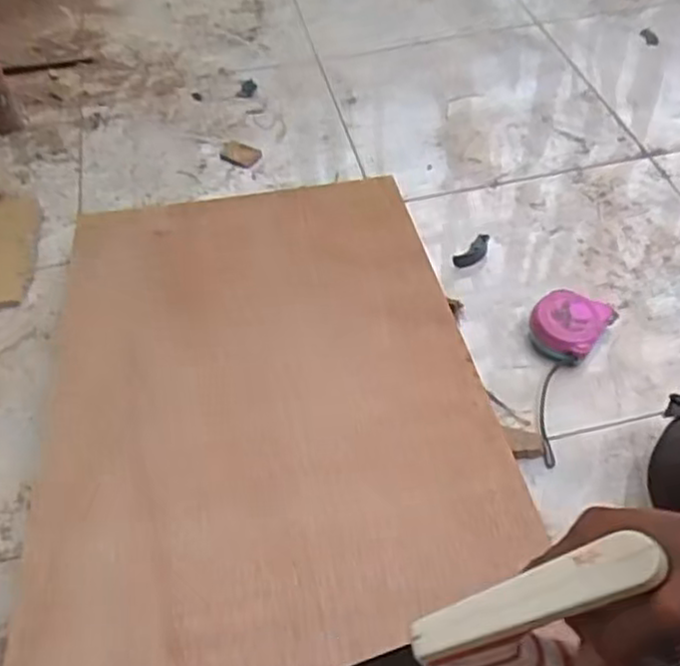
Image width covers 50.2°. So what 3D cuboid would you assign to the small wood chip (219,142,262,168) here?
[{"bbox_3d":[-0.149,-0.262,1.070,0.061,0.007,0.044,17,53,16],"label":"small wood chip"}]

